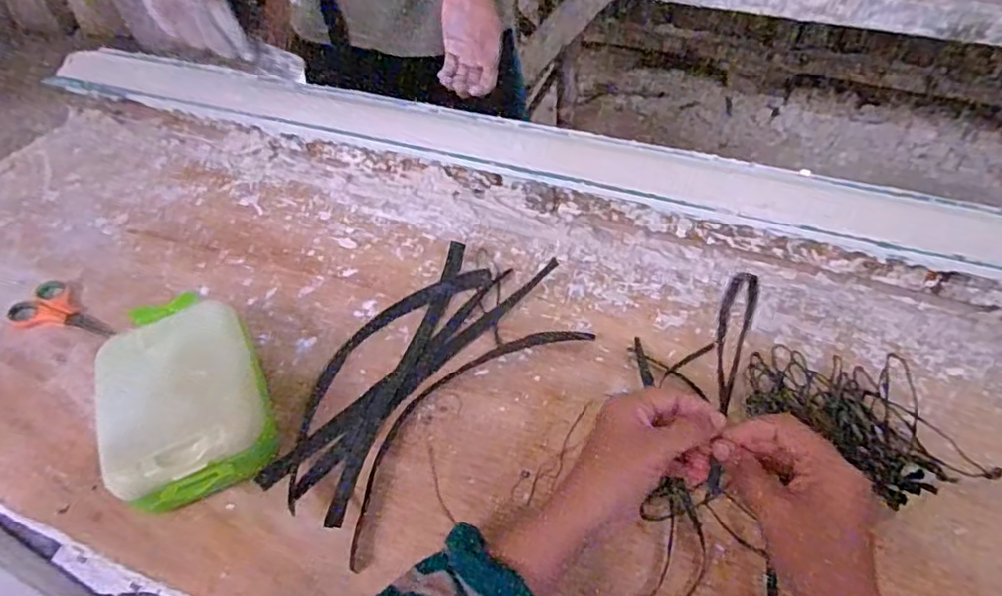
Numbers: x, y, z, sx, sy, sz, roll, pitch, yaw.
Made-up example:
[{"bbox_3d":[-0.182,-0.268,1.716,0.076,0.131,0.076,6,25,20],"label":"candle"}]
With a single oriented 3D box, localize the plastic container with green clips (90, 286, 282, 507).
[{"bbox_3d":[-0.257,0.078,0.515,0.113,0.070,0.186,-21,49,-17],"label":"plastic container with green clips"}]

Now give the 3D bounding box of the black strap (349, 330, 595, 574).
[{"bbox_3d":[-0.039,0.093,0.527,0.080,0.016,0.281,31,55,29],"label":"black strap"}]

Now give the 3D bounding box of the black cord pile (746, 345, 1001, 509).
[{"bbox_3d":[0.292,0.094,0.506,0.177,0.022,0.118,32,55,29],"label":"black cord pile"}]

